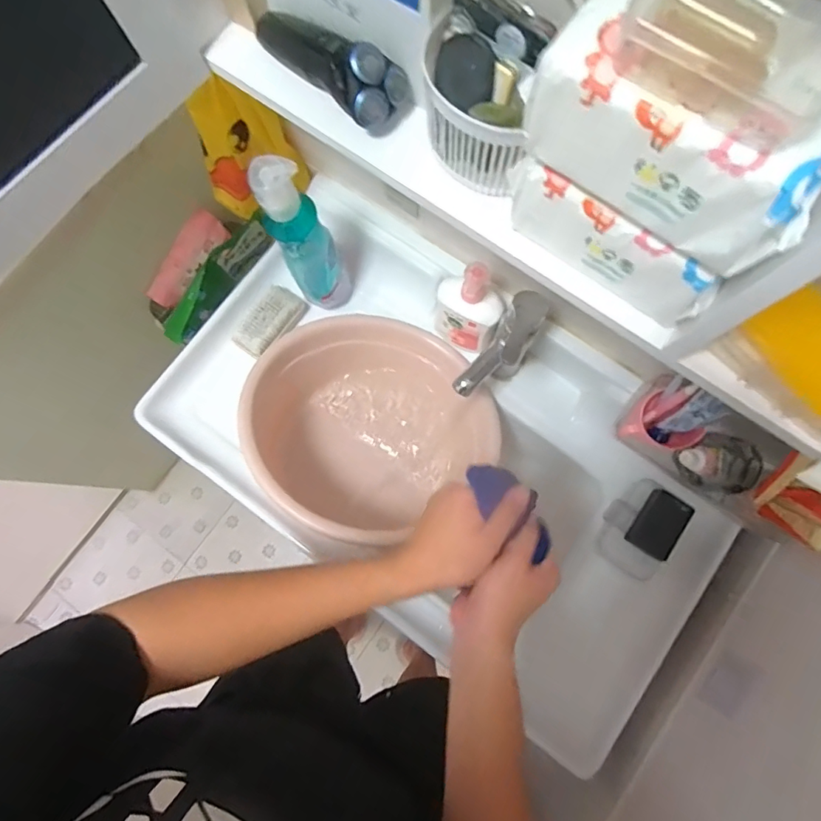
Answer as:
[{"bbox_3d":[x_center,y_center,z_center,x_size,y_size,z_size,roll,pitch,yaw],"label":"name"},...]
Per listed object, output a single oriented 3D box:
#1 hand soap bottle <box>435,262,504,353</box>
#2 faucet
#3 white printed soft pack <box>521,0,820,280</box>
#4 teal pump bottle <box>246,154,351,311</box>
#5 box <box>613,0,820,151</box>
[{"bbox_3d":[0.079,-0.144,0.680,0.098,0.173,0.046,28,78,8],"label":"hand soap bottle"},{"bbox_3d":[0.118,-0.066,0.654,0.056,0.203,0.139,35,79,9],"label":"faucet"},{"bbox_3d":[0.157,-0.164,0.267,0.159,0.092,0.086,37,79,10],"label":"white printed soft pack"},{"bbox_3d":[-0.134,-0.217,0.646,0.081,0.290,0.055,-17,76,-3],"label":"teal pump bottle"},{"bbox_3d":[0.158,-0.176,0.227,0.101,0.029,0.080,33,78,9],"label":"box"}]

